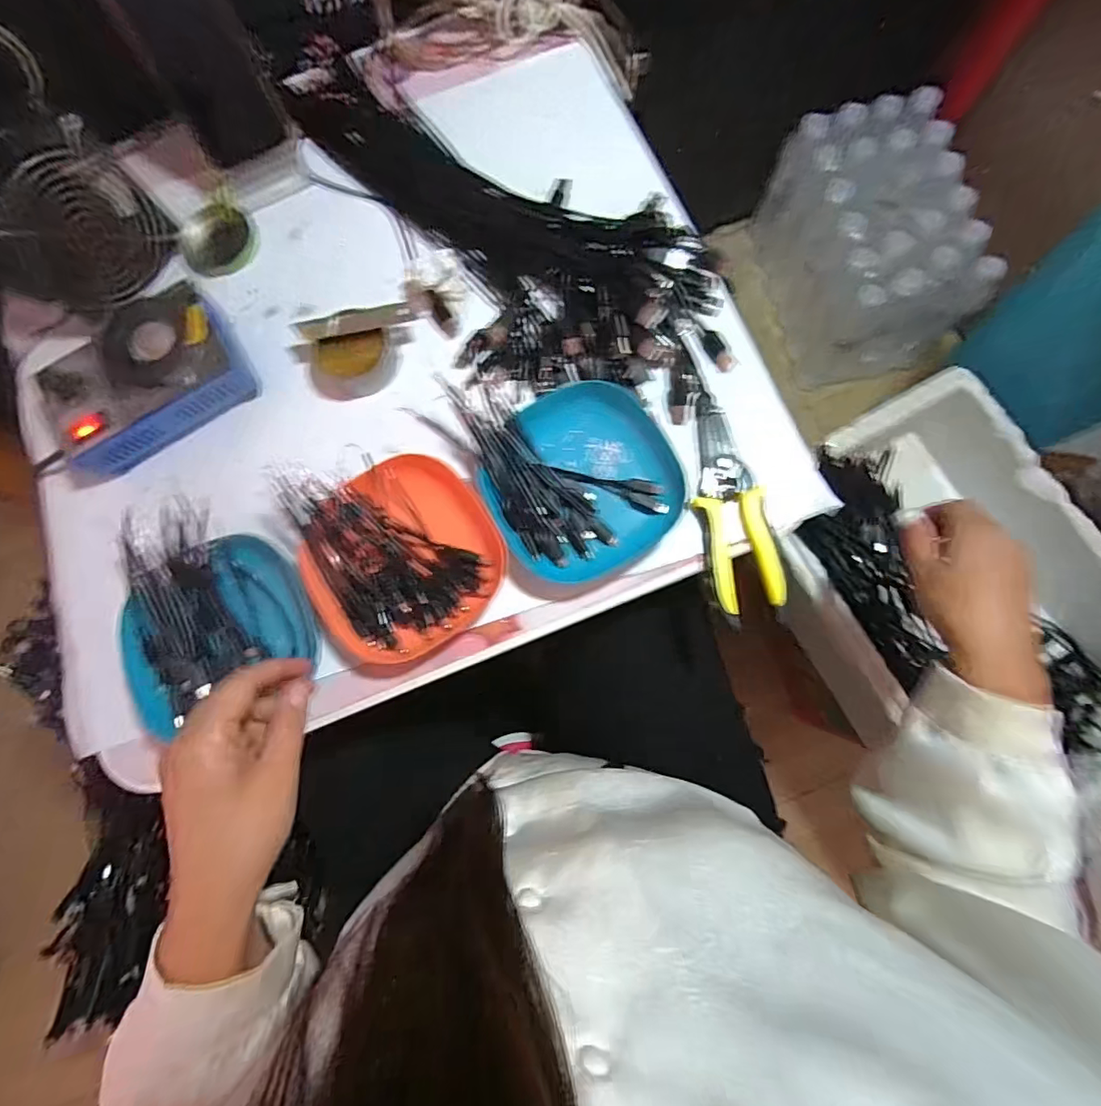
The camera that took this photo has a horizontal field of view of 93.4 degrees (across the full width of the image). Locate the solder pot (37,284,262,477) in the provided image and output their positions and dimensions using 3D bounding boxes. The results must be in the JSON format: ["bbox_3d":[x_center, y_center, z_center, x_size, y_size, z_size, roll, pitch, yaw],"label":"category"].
[{"bbox_3d":[-0.329,-0.139,0.417,0.154,0.050,0.094,-33,81,-2],"label":"solder pot"}]

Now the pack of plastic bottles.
[{"bbox_3d":[0.514,-0.502,0.859,0.223,0.200,0.352,-11,81,1],"label":"pack of plastic bottles"}]

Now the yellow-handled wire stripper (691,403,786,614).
[{"bbox_3d":[0.136,-0.038,0.400,0.051,0.015,0.161,-11,81,1],"label":"yellow-handled wire stripper"}]

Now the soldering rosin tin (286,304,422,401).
[{"bbox_3d":[-0.163,-0.164,0.431,0.112,0.028,0.060,-11,81,1],"label":"soldering rosin tin"}]

